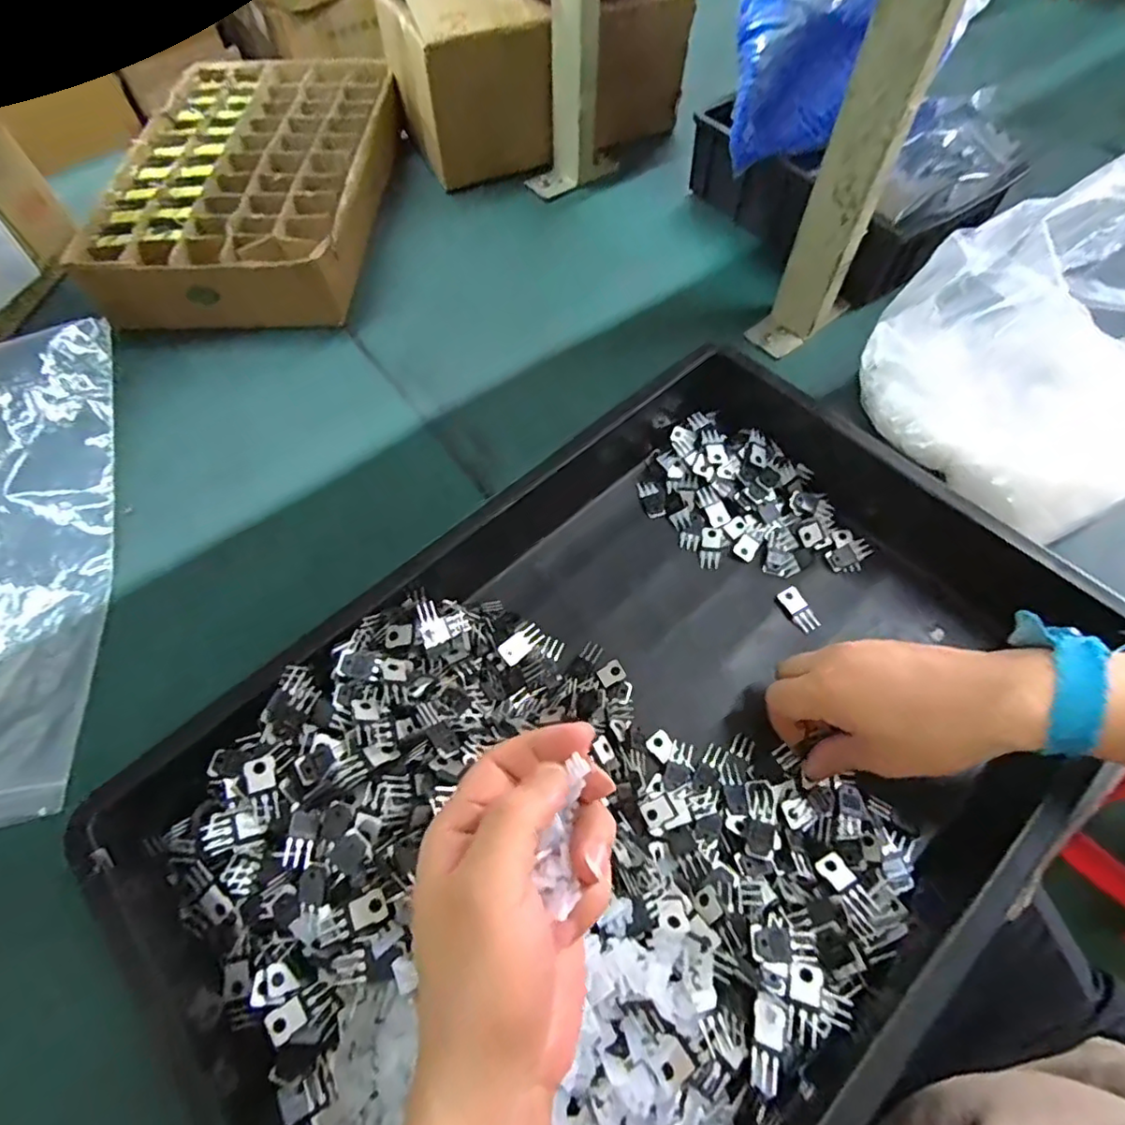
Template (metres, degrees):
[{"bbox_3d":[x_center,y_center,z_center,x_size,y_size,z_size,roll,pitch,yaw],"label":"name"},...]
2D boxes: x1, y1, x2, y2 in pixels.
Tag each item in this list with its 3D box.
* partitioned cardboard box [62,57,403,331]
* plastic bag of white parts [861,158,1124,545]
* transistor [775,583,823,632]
[{"bbox_3d":[-0.337,-0.427,0.686,0.265,0.083,0.414,3,61,2],"label":"partitioned cardboard box"},{"bbox_3d":[0.348,-0.160,0.430,0.210,0.210,0.178,30,66,16],"label":"plastic bag of white parts"},{"bbox_3d":[0.175,0.034,0.442,0.019,0.006,0.034,-25,64,-12],"label":"transistor"}]

